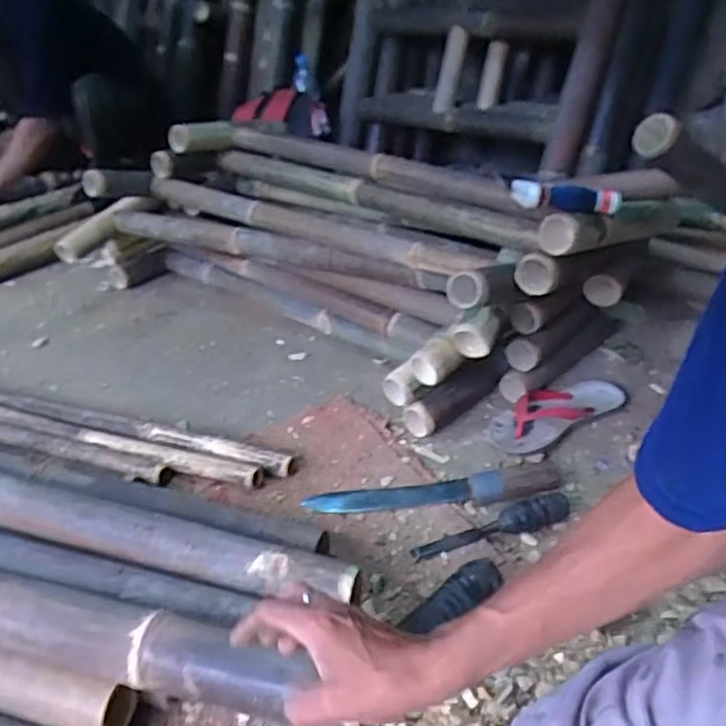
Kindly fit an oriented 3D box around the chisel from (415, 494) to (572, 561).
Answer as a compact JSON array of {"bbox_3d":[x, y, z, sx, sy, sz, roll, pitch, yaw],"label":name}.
[{"bbox_3d":[0.157,0.194,0.781,0.202,0.029,0.029,-10,35,-11],"label":"chisel"}]

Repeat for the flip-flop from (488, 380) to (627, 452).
[{"bbox_3d":[0.286,0.070,0.963,0.234,0.037,0.091,-18,36,-23],"label":"flip-flop"}]

